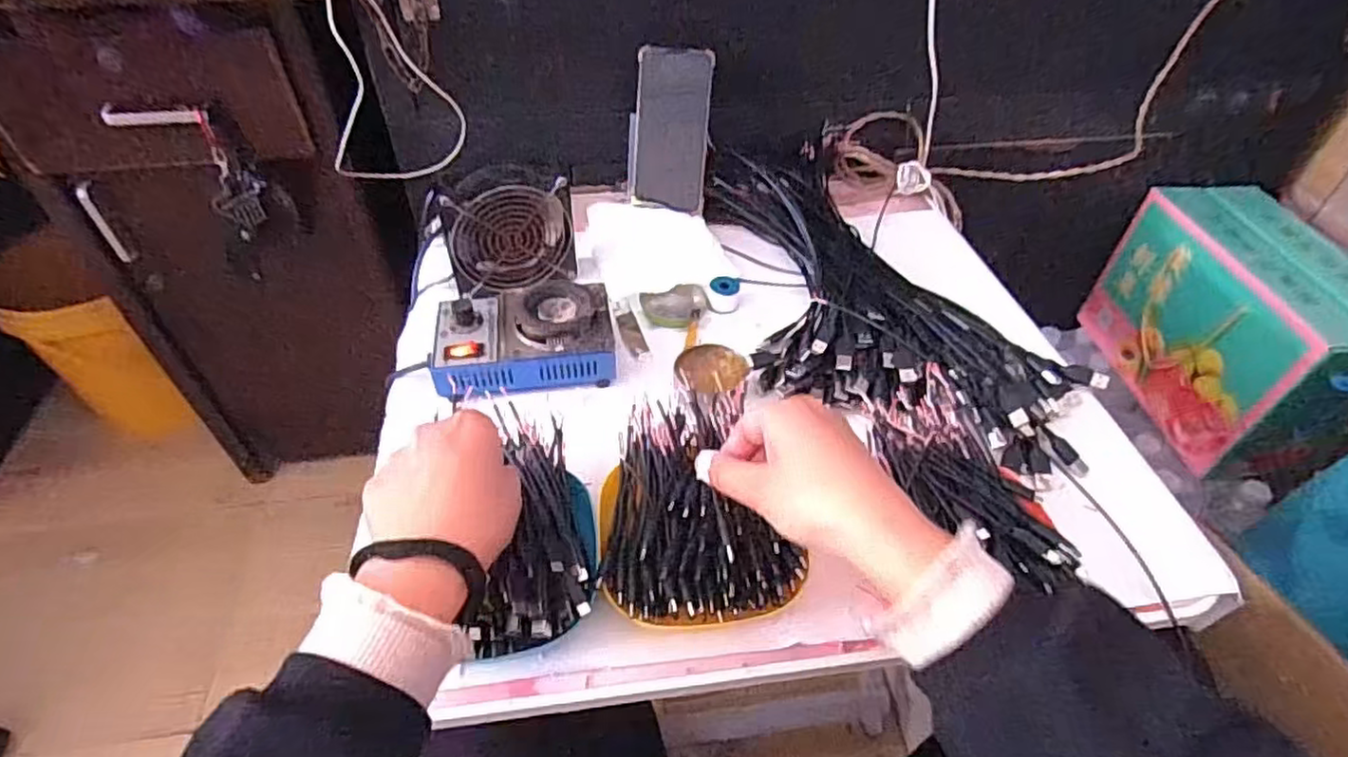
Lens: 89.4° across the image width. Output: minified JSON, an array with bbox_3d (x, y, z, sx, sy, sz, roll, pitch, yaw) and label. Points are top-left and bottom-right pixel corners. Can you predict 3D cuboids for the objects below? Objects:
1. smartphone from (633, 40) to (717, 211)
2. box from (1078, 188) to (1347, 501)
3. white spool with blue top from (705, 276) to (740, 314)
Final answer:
[{"bbox_3d":[-0.001,-0.267,0.735,0.077,0.160,0.007,7,21,7],"label":"smartphone"},{"bbox_3d":[0.754,-0.069,0.919,0.157,0.235,0.336,-3,47,-5],"label":"box"},{"bbox_3d":[0.048,-0.084,0.669,0.032,0.025,0.033,1,47,-1],"label":"white spool with blue top"}]

